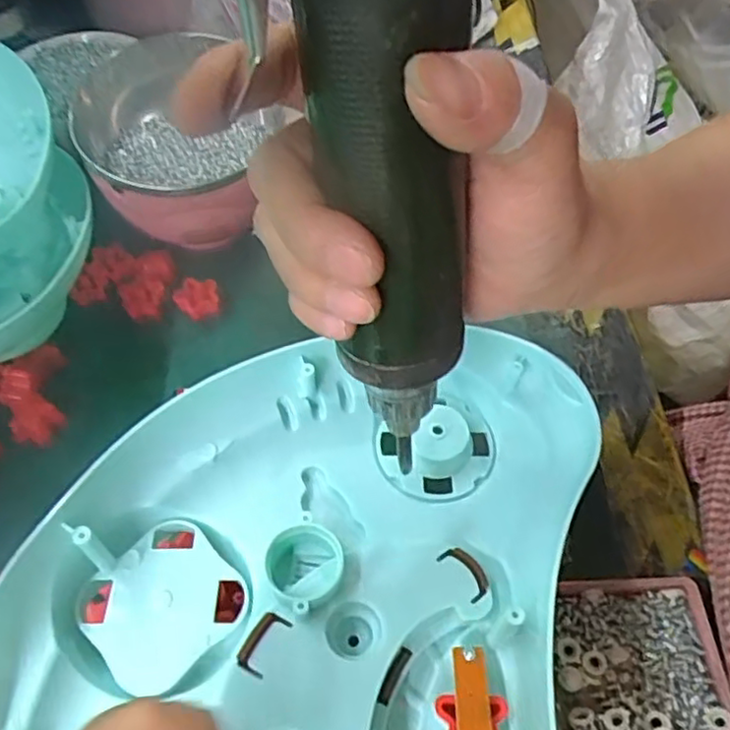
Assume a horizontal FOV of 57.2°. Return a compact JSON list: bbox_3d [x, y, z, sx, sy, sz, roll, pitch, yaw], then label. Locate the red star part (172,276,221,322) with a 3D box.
[{"bbox_3d":[-0.101,-0.040,0.404,0.025,0.010,0.027,-25,57,-17],"label":"red star part"}]

